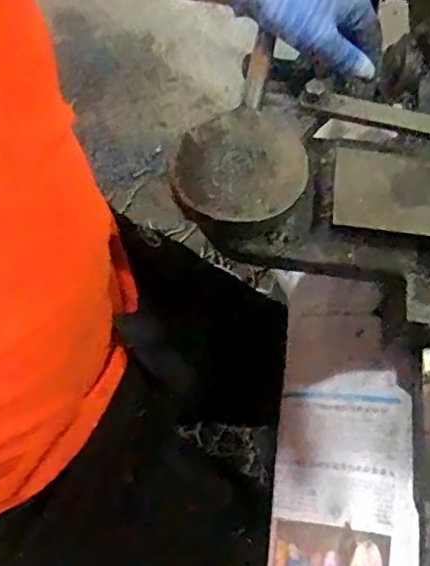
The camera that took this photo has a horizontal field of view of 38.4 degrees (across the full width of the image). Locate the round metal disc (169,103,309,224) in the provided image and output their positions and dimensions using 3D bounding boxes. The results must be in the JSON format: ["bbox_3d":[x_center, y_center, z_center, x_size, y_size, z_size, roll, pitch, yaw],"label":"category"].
[{"bbox_3d":[0.019,-0.085,0.447,0.090,0.010,0.096,1,66,-2],"label":"round metal disc"}]

